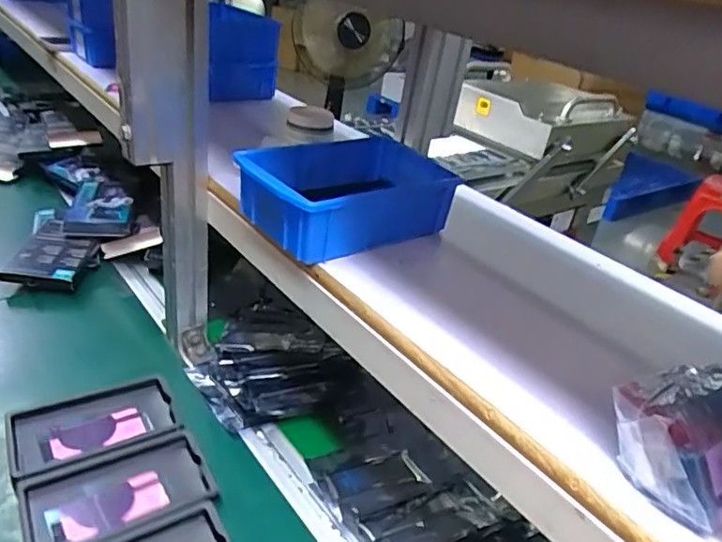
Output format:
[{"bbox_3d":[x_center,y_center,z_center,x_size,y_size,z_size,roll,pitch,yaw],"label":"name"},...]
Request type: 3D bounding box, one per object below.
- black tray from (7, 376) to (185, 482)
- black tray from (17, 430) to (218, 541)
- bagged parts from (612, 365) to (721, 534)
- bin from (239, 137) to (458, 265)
[{"bbox_3d":[-0.280,0.162,0.606,0.157,0.016,0.097,-9,34,-31],"label":"black tray"},{"bbox_3d":[-0.227,0.210,0.541,0.159,0.017,0.096,-10,34,-32],"label":"black tray"},{"bbox_3d":[0.208,0.091,0.346,0.106,0.060,0.077,-11,35,-34],"label":"bagged parts"},{"bbox_3d":[-0.023,-0.083,0.590,0.197,0.064,0.154,-15,37,-38],"label":"bin"}]

